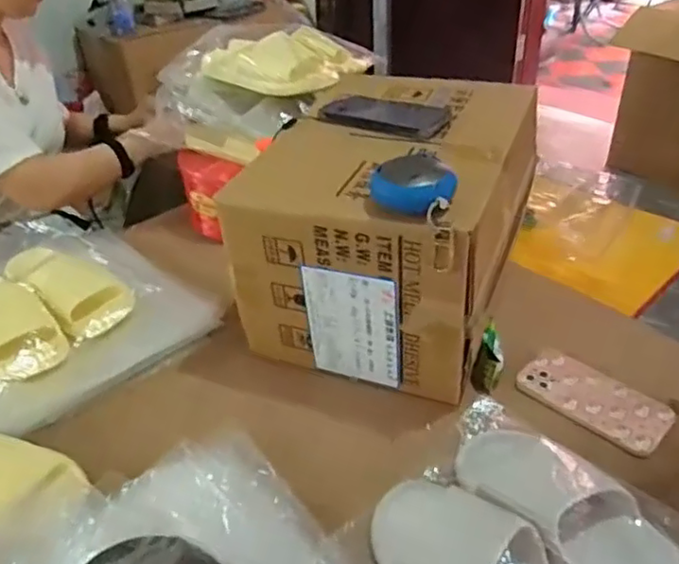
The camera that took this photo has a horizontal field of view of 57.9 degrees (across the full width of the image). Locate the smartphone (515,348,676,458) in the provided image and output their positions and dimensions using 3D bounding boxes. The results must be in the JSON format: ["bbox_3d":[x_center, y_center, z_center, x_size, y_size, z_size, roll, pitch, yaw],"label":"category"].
[{"bbox_3d":[0.293,0.130,0.706,0.161,0.016,0.095,28,47,36],"label":"smartphone"}]

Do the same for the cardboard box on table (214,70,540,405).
[{"bbox_3d":[0.074,-0.086,0.801,0.290,0.250,0.361,12,39,20],"label":"cardboard box on table"}]

